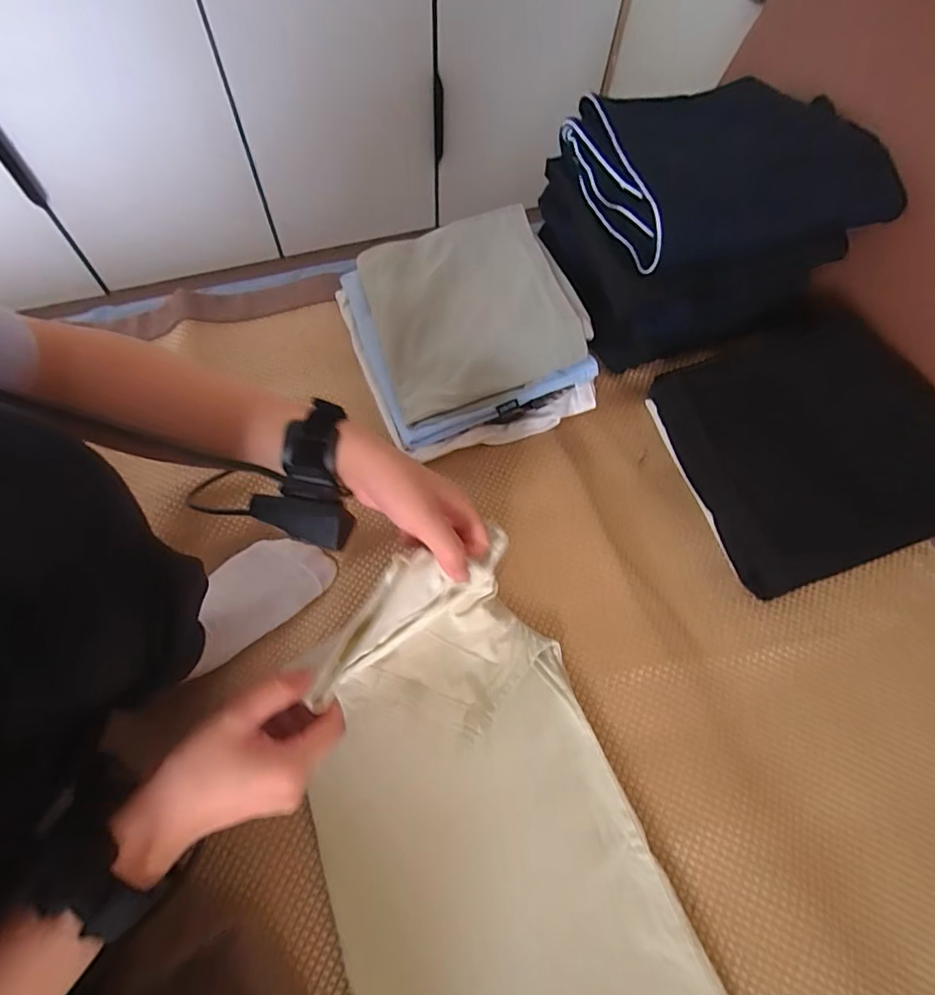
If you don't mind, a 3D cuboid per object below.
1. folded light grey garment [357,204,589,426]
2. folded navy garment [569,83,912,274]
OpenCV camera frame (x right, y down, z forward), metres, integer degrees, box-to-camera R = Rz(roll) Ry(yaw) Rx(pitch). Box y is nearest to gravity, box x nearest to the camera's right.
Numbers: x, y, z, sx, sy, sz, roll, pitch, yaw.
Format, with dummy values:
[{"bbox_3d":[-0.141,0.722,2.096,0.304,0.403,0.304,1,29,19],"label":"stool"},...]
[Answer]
[{"bbox_3d":[-0.007,-0.225,0.596,0.207,0.022,0.264,-22,66,8],"label":"folded light grey garment"},{"bbox_3d":[0.270,-0.363,0.565,0.283,0.080,0.249,-10,65,-7],"label":"folded navy garment"}]

